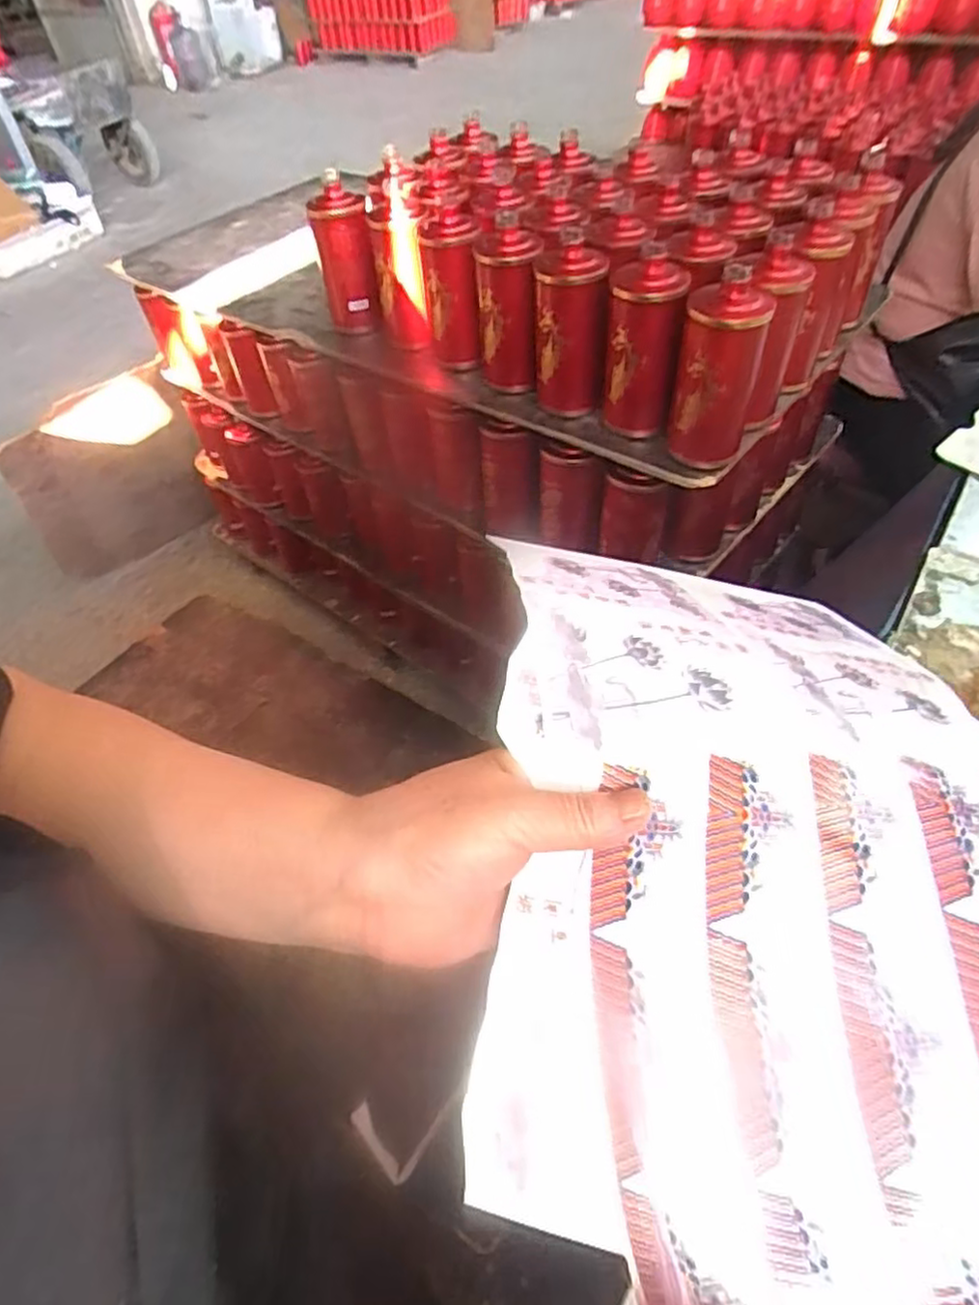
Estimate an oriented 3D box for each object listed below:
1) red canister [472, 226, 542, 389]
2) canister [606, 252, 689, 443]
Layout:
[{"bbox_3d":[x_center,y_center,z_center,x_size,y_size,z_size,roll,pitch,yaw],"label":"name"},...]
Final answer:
[{"bbox_3d":[0.025,-0.445,0.920,0.081,0.191,0.081,-2,48,1],"label":"red canister"},{"bbox_3d":[0.176,-0.349,0.816,0.084,0.184,0.074,10,49,10],"label":"canister"}]

